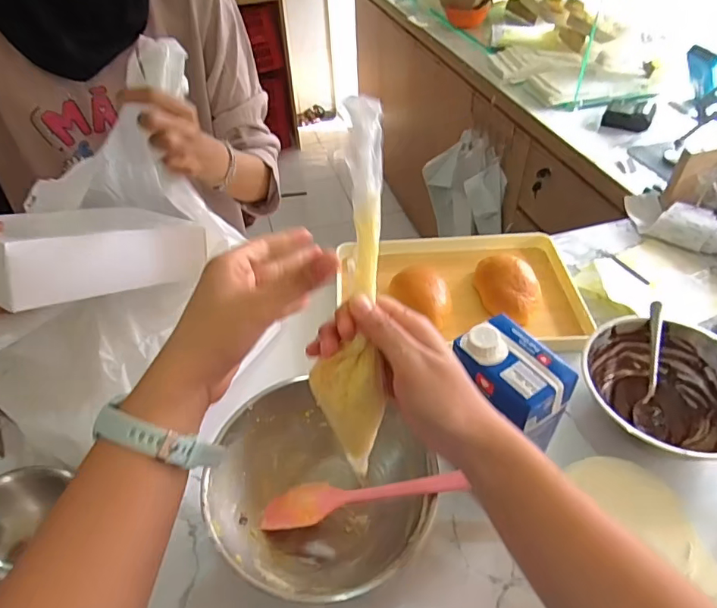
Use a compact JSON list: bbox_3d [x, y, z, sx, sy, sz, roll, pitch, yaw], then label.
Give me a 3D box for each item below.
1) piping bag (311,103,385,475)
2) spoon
[{"bbox_3d":[-0.004,-0.004,0.351,0.049,0.267,0.049,1,5,4],"label":"piping bag"},{"bbox_3d":[0.351,0.078,0.598,0.032,0.029,0.162,10,70,12],"label":"spoon"}]

